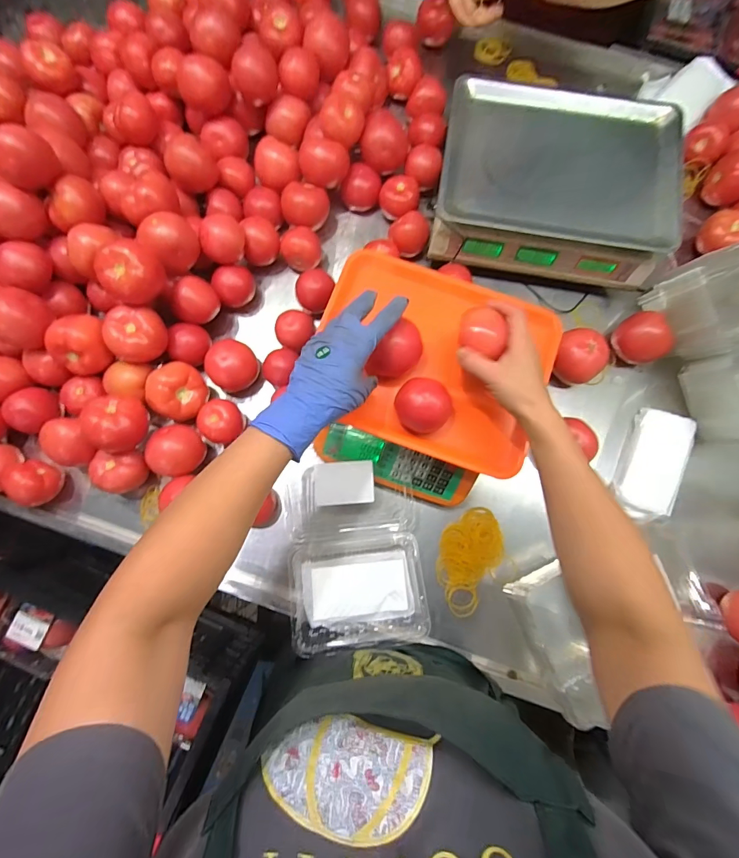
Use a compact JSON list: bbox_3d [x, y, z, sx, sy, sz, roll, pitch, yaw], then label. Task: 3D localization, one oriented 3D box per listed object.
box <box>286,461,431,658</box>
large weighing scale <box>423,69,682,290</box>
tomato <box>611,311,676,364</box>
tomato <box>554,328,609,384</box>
[{"bbox_3d":[-0.023,0.170,0.549,0.183,0.083,0.237,-6,80,-2],"label":"box"},{"bbox_3d":[0.276,-0.378,0.597,0.333,0.085,0.271,7,80,1],"label":"large weighing scale"},{"bbox_3d":[0.417,-0.137,0.608,0.057,0.082,0.078,-25,81,-5],"label":"tomato"},{"bbox_3d":[0.323,-0.108,0.605,0.071,0.069,0.072,-35,82,-6],"label":"tomato"}]

